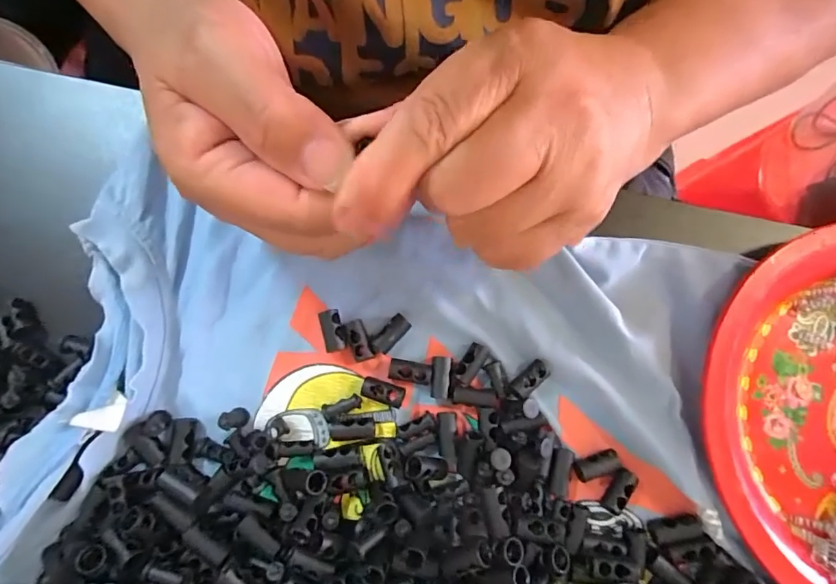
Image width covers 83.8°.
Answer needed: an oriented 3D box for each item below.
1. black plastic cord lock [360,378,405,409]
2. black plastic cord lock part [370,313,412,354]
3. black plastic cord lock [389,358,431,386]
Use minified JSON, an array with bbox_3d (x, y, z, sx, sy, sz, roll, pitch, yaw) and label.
[{"bbox_3d":[-0.015,0.043,0.199,0.018,0.008,0.009,18,79,3],"label":"black plastic cord lock"},{"bbox_3d":[-0.012,0.019,0.204,0.009,0.005,0.019,43,81,7],"label":"black plastic cord lock part"},{"bbox_3d":[-0.004,0.034,0.200,0.018,0.004,0.009,10,79,1],"label":"black plastic cord lock"}]

